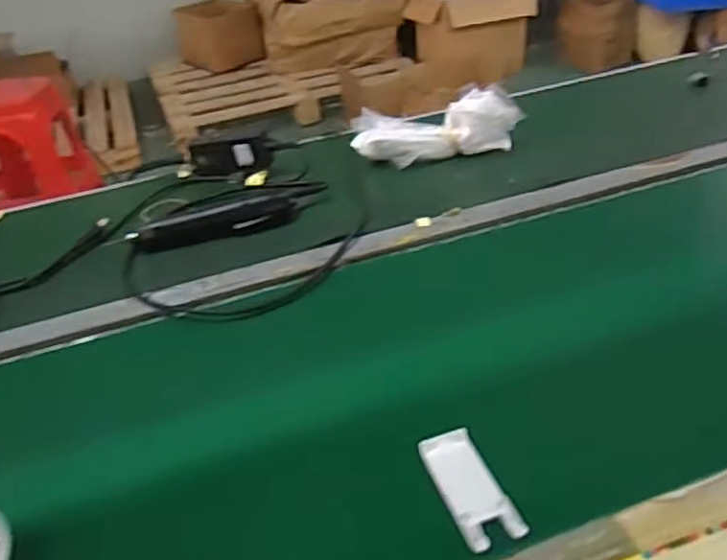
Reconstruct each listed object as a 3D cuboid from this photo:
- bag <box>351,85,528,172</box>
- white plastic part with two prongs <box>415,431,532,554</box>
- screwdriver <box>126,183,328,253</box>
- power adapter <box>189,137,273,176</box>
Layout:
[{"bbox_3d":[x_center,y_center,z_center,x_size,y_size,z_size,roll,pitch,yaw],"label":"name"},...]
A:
[{"bbox_3d":[0.098,-0.206,0.952,0.229,0.075,0.087,1,36,10],"label":"bag"},{"bbox_3d":[0.079,0.155,0.522,0.042,0.006,0.104,-16,37,-13],"label":"white plastic part with two prongs"},{"bbox_3d":[-0.163,-0.076,0.860,0.250,0.033,0.054,-15,36,-11],"label":"screwdriver"},{"bbox_3d":[-0.189,-0.173,0.967,0.119,0.046,0.031,2,37,12],"label":"power adapter"}]

